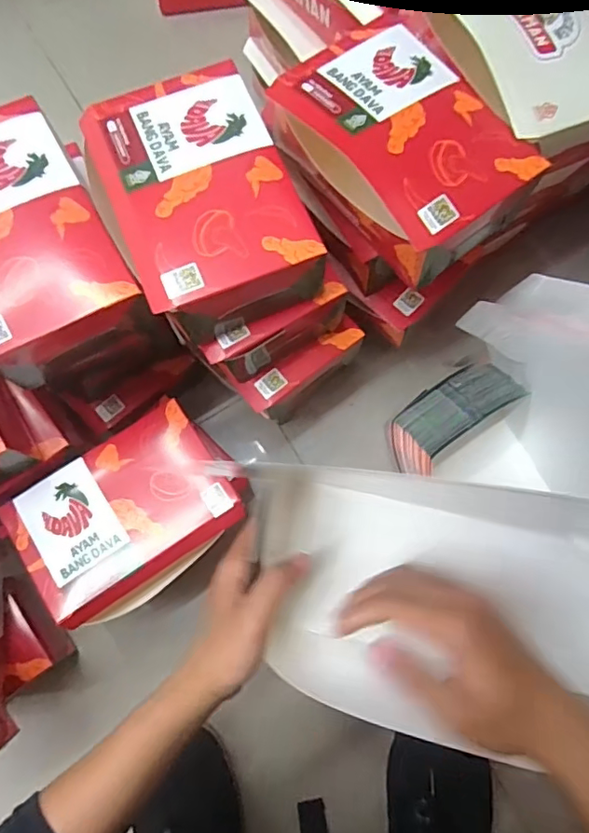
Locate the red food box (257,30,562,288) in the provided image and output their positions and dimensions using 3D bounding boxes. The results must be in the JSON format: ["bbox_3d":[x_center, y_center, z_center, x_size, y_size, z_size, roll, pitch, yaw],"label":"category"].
[{"bbox_3d":[0.075,-0.192,0.395,0.141,0.064,0.176,-41,83,-8],"label":"red food box"}]

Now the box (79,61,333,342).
[{"bbox_3d":[-0.069,-0.152,0.400,0.126,0.064,0.179,-24,81,-5],"label":"box"}]

